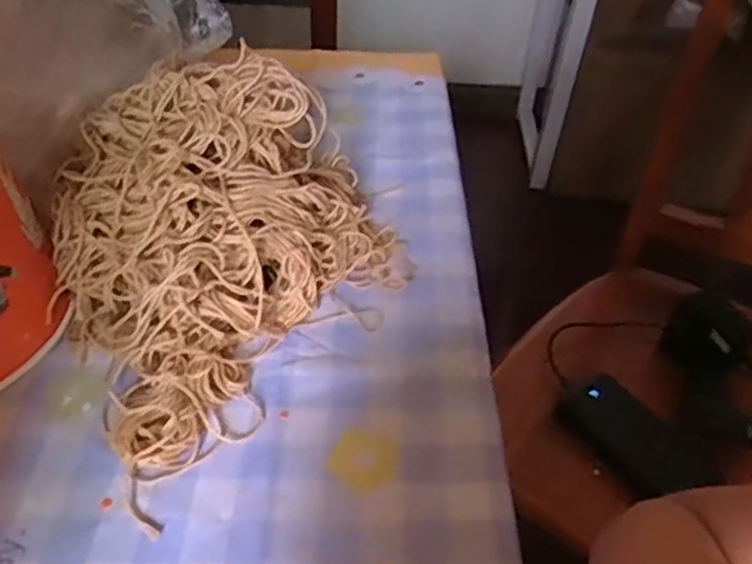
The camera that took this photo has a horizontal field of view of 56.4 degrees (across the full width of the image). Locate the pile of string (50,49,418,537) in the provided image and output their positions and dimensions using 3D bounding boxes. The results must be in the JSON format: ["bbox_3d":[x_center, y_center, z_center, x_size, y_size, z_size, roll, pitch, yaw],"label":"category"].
[{"bbox_3d":[-0.073,-0.026,0.400,0.206,0.105,0.208,-17,46,-19],"label":"pile of string"}]

